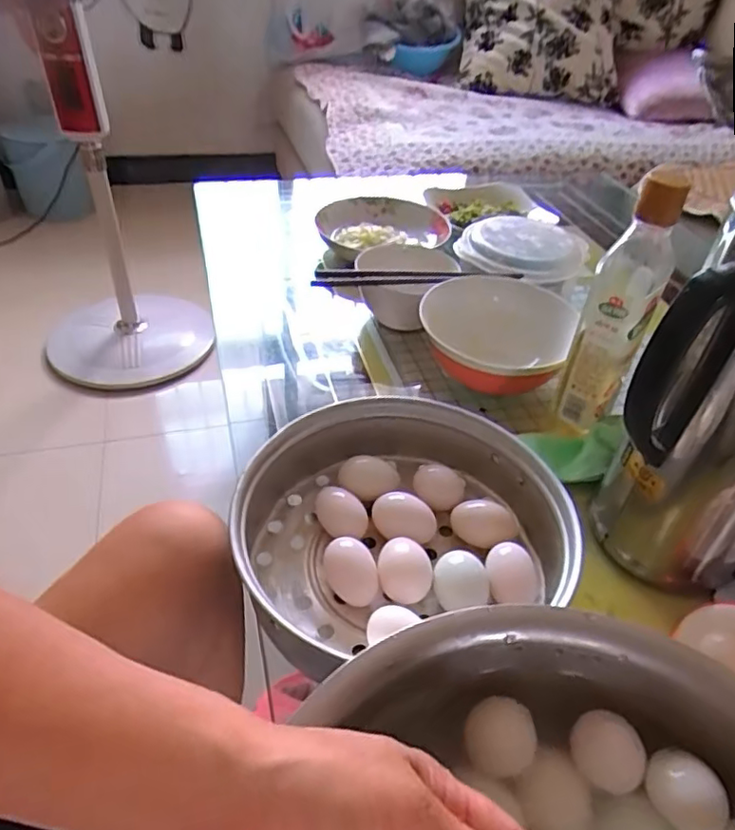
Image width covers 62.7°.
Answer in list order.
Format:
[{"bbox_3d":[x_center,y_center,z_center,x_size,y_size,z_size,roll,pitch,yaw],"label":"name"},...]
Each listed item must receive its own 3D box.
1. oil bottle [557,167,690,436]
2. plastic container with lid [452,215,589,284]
[{"bbox_3d":[0.215,-0.085,0.521,0.049,0.232,0.048,19,44,16],"label":"oil bottle"},{"bbox_3d":[0.196,-0.214,0.765,0.151,0.034,0.119,-10,44,-15],"label":"plastic container with lid"}]

